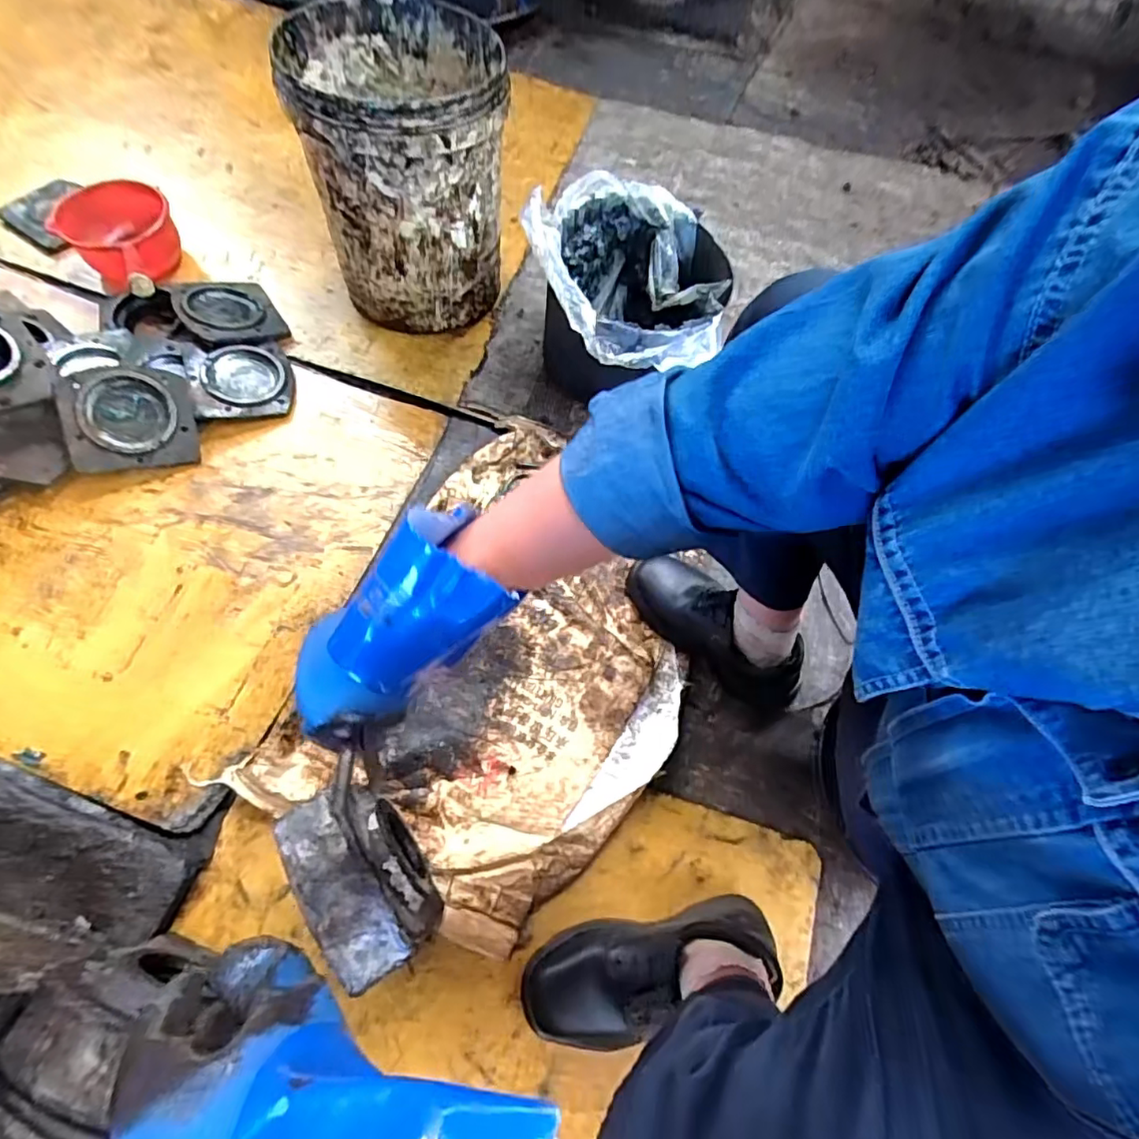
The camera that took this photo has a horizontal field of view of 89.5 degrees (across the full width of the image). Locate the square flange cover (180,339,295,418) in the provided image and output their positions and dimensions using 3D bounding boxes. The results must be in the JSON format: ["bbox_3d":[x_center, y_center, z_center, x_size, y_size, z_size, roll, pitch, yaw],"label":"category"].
[{"bbox_3d":[-0.521,-0.300,0.903,0.154,0.018,0.138,-2,74,-17],"label":"square flange cover"}]

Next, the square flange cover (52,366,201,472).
[{"bbox_3d":[-0.637,-0.219,0.833,0.159,0.029,0.144,-10,90,-25],"label":"square flange cover"}]

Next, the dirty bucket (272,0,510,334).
[{"bbox_3d":[-0.249,-0.612,0.904,0.291,0.326,0.319,2,63,-4],"label":"dirty bucket"}]

